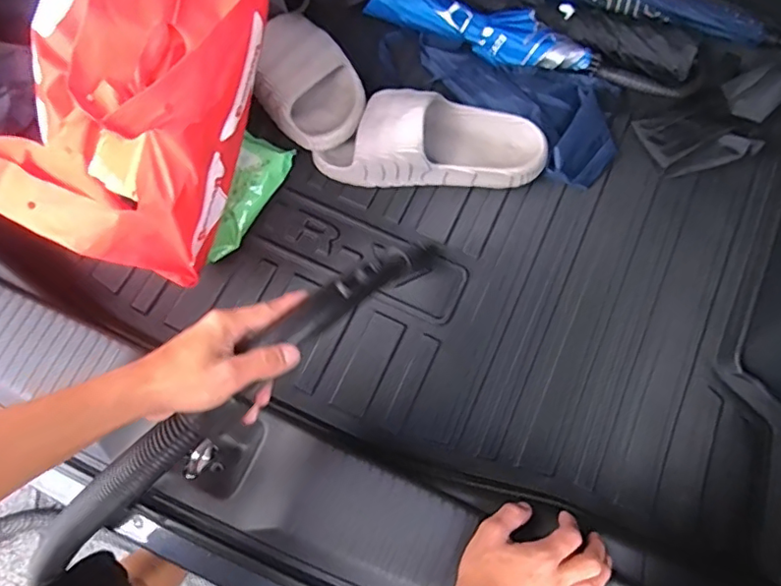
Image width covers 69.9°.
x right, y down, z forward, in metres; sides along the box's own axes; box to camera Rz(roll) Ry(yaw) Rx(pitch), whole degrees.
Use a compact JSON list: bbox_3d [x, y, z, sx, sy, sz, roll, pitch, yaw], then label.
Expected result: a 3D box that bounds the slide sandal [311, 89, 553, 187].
[{"bbox_3d":[0.051,-0.194,0.707,0.288,0.096,0.102,1,72,1],"label":"slide sandal"}]

